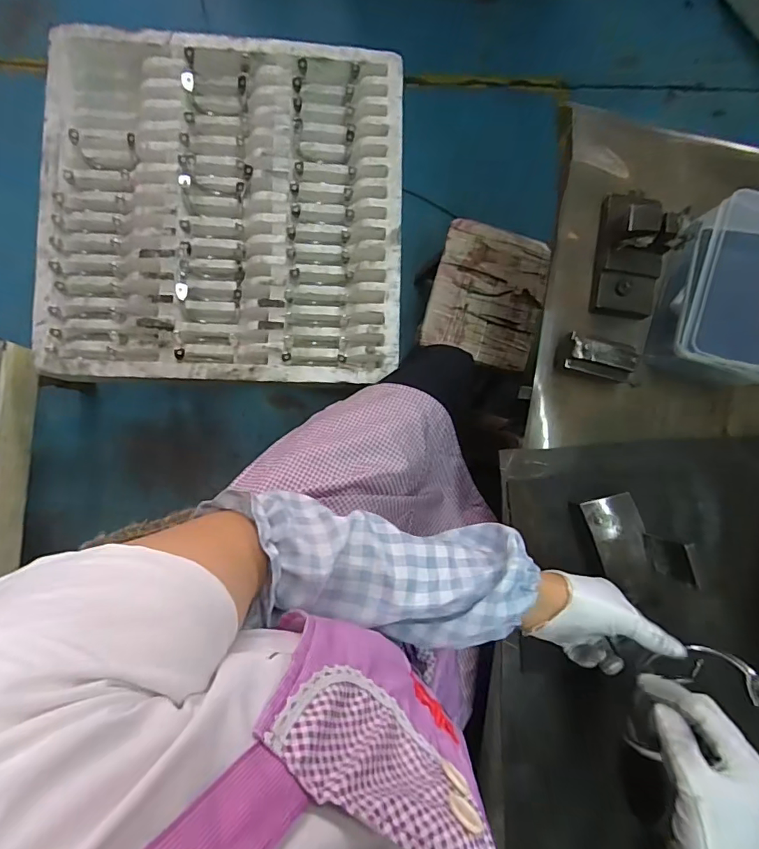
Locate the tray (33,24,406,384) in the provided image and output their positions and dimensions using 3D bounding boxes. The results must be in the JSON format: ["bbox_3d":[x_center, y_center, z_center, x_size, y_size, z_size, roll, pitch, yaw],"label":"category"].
[{"bbox_3d":[-0.240,-0.343,0.763,0.544,0.056,0.547,1,86,-3],"label":"tray"}]

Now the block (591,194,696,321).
[{"bbox_3d":[0.277,-0.194,0.501,0.066,0.072,0.139,8,86,-2],"label":"block"}]

